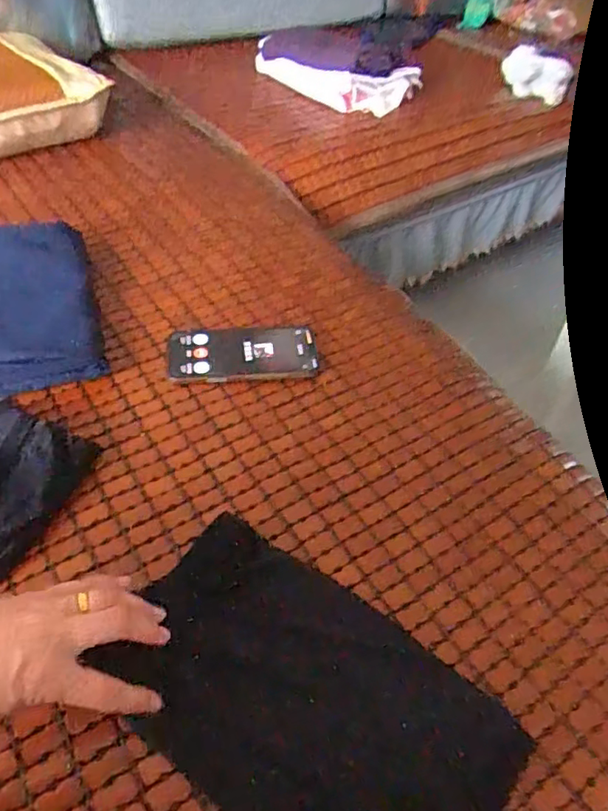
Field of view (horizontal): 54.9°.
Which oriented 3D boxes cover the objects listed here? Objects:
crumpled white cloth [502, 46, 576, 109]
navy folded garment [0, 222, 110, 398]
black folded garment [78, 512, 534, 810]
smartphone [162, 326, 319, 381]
[{"bbox_3d":[0.528,-0.744,1.320,0.079,0.084,0.147,-19,52,-23],"label":"crumpled white cloth"},{"bbox_3d":[-0.331,-0.114,0.641,0.190,0.043,0.259,-11,49,-17],"label":"navy folded garment"},{"bbox_3d":[0.001,0.209,0.414,0.279,0.014,0.169,31,51,20],"label":"black folded garment"},{"bbox_3d":[-0.067,-0.058,0.639,0.159,0.015,0.080,-2,47,-9],"label":"smartphone"}]

